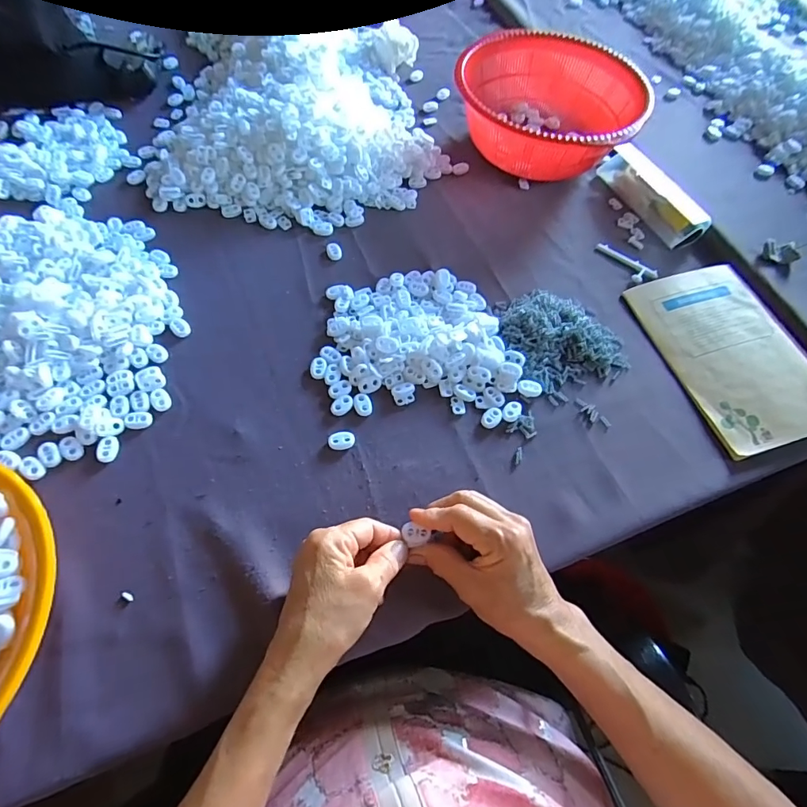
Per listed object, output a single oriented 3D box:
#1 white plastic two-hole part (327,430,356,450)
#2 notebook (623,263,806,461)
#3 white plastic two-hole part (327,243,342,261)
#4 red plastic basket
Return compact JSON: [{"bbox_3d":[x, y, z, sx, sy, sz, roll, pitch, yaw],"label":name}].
[{"bbox_3d":[-0.053,0.032,0.398,0.023,0.005,0.017,-9,63,-10],"label":"white plastic two-hole part"},{"bbox_3d":[0.340,-0.059,0.466,0.142,0.008,0.209,-13,62,-10],"label":"notebook"},{"bbox_3d":[-0.076,-0.168,0.506,0.016,0.006,0.023,-7,61,-7],"label":"white plastic two-hole part"},{"bbox_3d":[0.184,-0.376,0.592,0.221,0.081,0.222,2,62,-4],"label":"red plastic basket"}]

